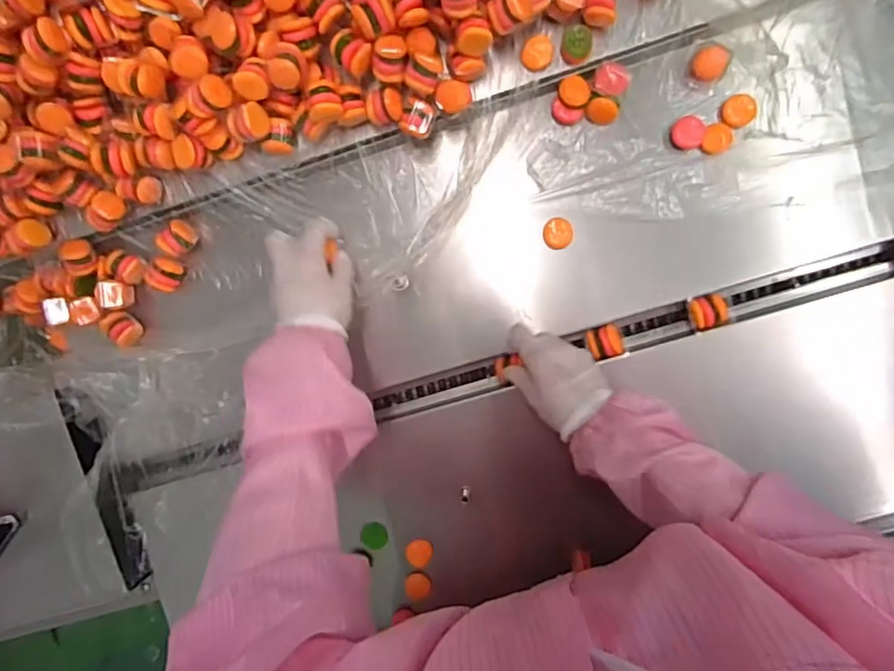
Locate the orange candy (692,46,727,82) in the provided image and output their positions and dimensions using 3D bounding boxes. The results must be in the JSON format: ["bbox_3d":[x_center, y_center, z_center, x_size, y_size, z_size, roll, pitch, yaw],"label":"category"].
[{"bbox_3d":[0.242,-0.251,0.516,0.028,0.009,0.028,1,96,5],"label":"orange candy"}]

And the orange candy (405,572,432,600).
[{"bbox_3d":[-0.032,0.266,0.593,0.028,0.010,0.026,-1,73,7],"label":"orange candy"}]

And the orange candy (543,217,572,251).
[{"bbox_3d":[0.108,-0.100,0.549,0.027,0.014,0.029,1,96,5],"label":"orange candy"}]

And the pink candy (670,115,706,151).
[{"bbox_3d":[0.226,-0.191,0.526,0.027,0.009,0.029,1,96,5],"label":"pink candy"}]

